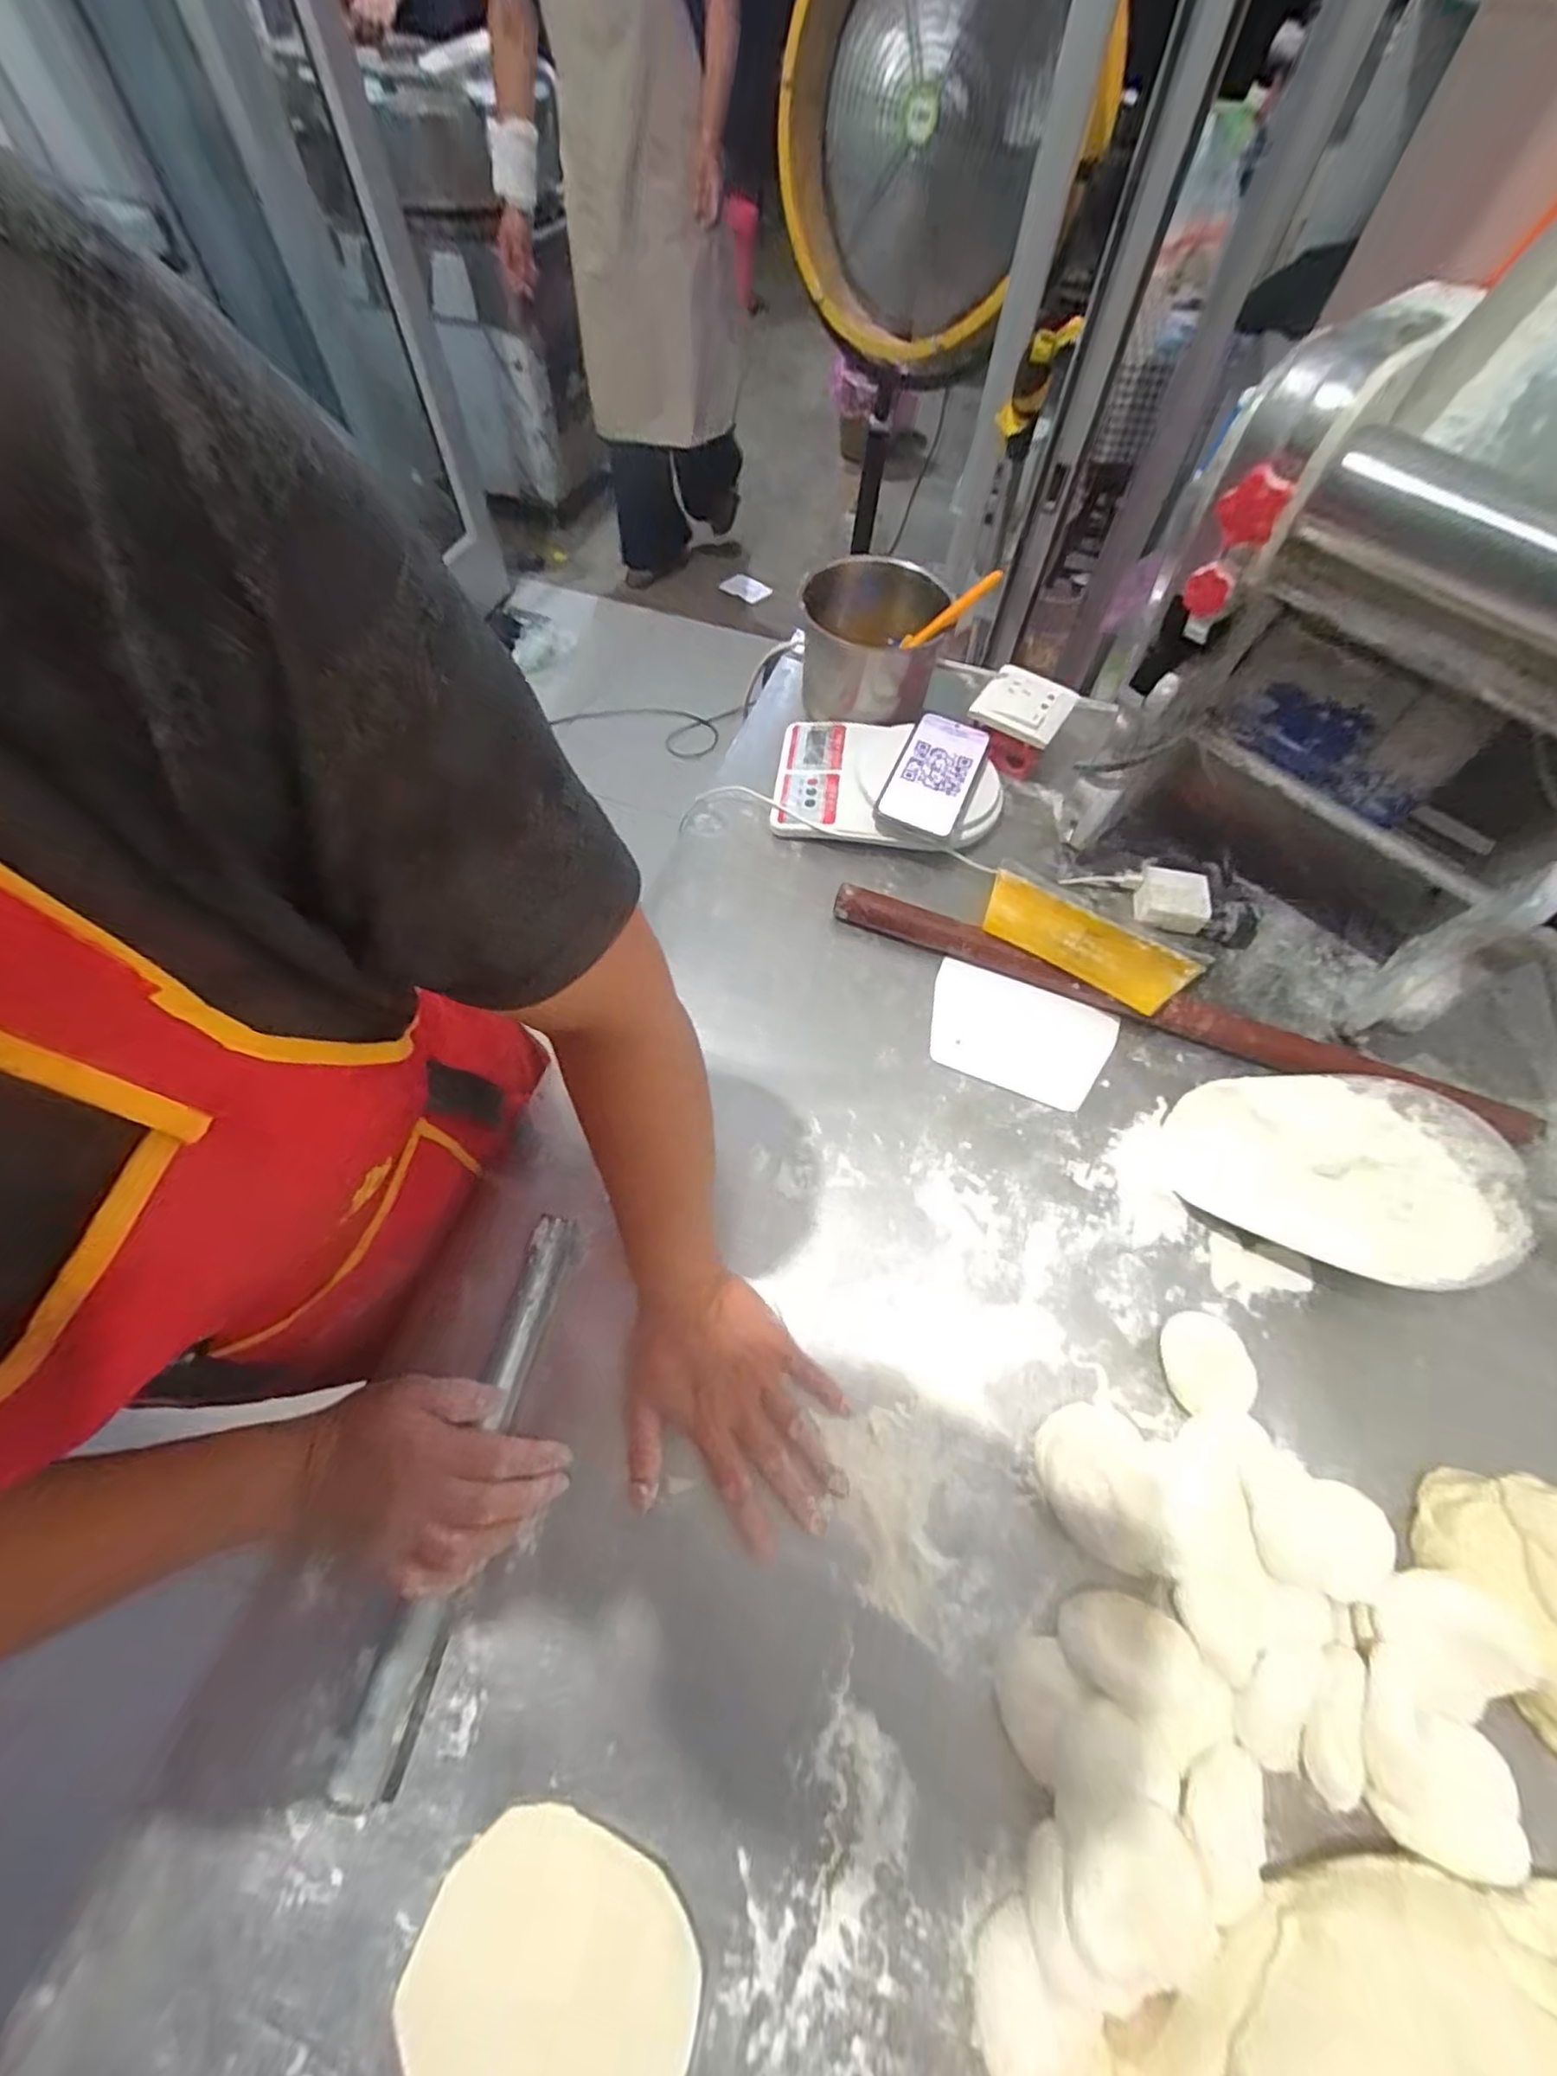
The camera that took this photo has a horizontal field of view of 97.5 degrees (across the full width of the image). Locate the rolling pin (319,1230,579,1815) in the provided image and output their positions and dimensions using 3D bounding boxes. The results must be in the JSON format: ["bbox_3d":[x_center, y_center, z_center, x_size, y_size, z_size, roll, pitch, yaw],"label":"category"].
[{"bbox_3d":[-0.180,0.252,0.405,0.025,0.024,0.289,12,62,4],"label":"rolling pin"}]

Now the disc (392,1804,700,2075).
[{"bbox_3d":[-0.108,0.452,0.324,0.132,0.012,0.105,16,53,11],"label":"disc"}]

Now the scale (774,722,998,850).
[{"bbox_3d":[0.105,-0.247,0.675,0.219,0.043,0.152,10,62,3],"label":"scale"}]

